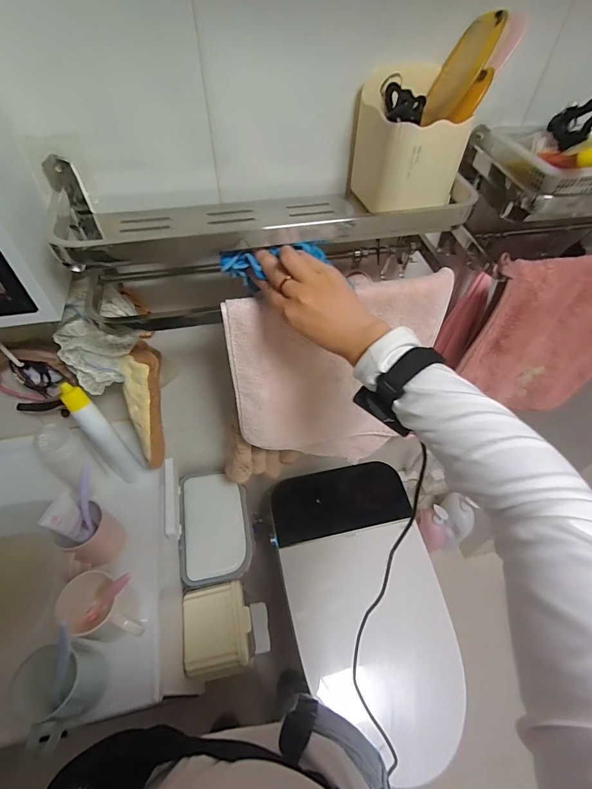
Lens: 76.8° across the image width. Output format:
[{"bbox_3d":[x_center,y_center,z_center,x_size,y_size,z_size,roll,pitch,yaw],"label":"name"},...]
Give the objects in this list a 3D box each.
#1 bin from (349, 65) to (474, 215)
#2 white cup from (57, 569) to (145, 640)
[{"bbox_3d":[0.126,-0.288,0.424,0.091,0.118,0.113,-17,55,-14],"label":"bin"},{"bbox_3d":[-0.269,0.310,0.537,0.106,0.090,0.075,13,53,9],"label":"white cup"}]

